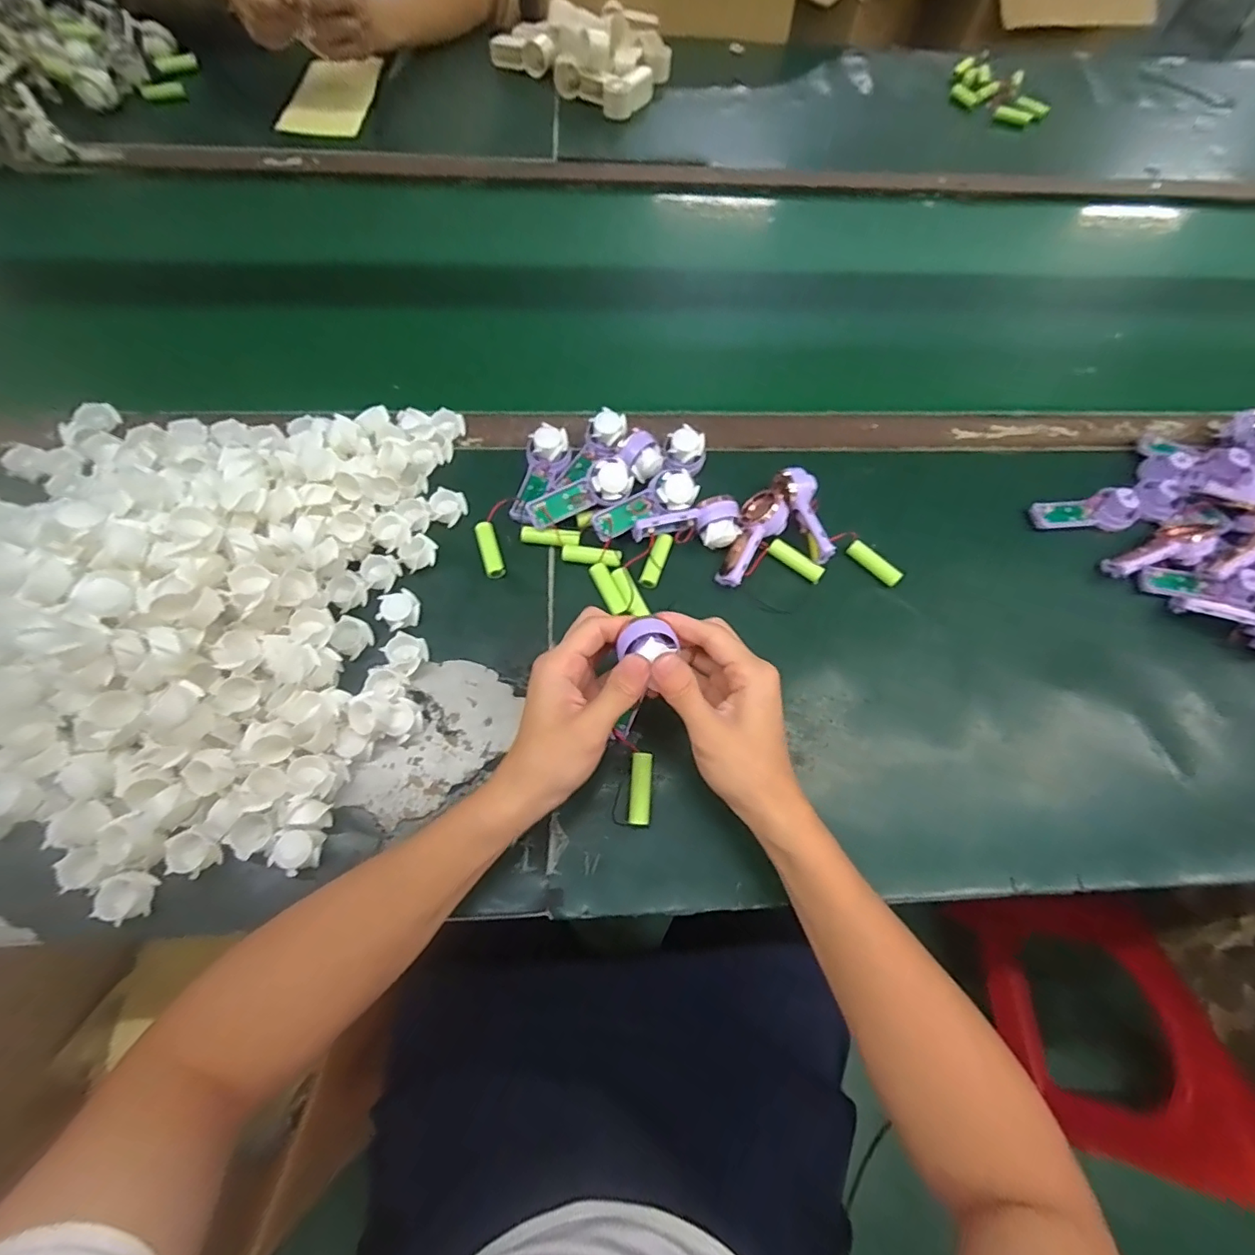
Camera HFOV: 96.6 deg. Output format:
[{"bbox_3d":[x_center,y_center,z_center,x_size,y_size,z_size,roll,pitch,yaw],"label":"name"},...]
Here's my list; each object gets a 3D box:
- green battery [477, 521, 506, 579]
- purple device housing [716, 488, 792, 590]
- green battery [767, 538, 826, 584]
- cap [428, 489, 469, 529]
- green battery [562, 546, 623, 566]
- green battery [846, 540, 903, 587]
[{"bbox_3d":[-0.118,-0.067,0.479,0.016,0.011,0.051,-16,68,-10],"label":"green battery"},{"bbox_3d":[0.110,-0.077,0.485,0.038,0.030,0.091,23,67,7],"label":"purple device housing"},{"bbox_3d":[0.149,-0.059,0.495,0.052,0.011,0.014,33,68,11],"label":"green battery"},{"bbox_3d":[-0.158,-0.106,0.493,0.030,0.017,0.029,1,66,-3],"label":"cap"},{"bbox_3d":[-0.030,-0.063,0.481,0.051,0.014,0.016,9,66,1],"label":"green battery"},{"bbox_3d":[0.218,-0.057,0.495,0.015,0.011,0.051,-41,74,-18],"label":"green battery"}]

